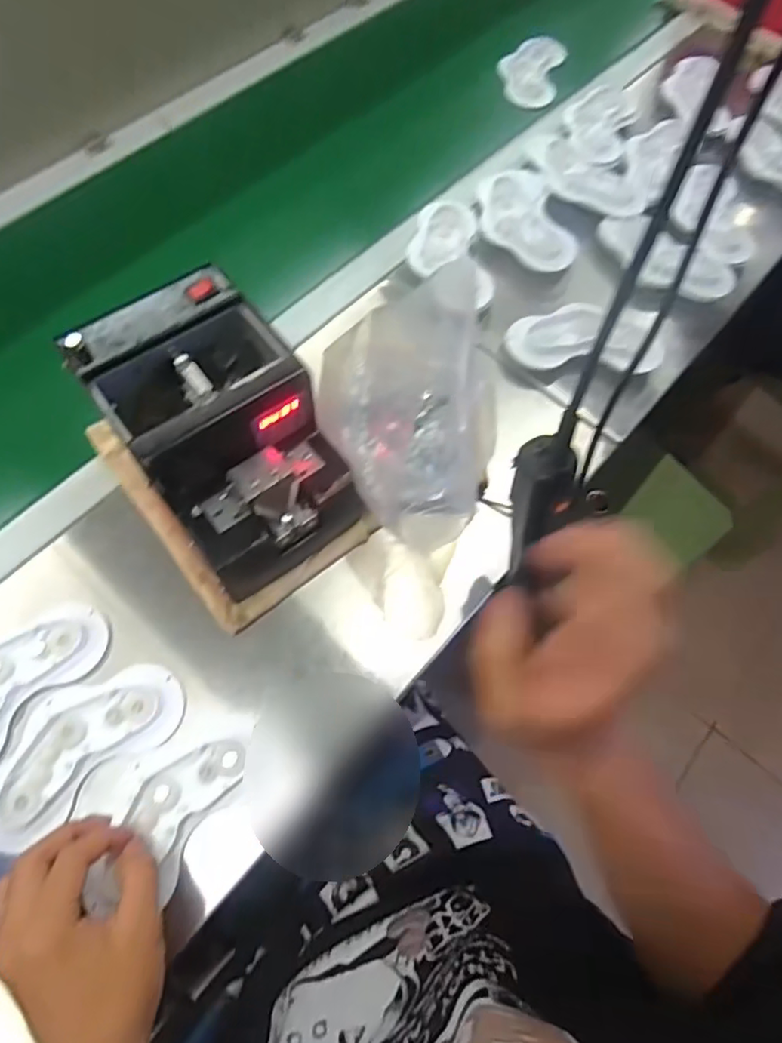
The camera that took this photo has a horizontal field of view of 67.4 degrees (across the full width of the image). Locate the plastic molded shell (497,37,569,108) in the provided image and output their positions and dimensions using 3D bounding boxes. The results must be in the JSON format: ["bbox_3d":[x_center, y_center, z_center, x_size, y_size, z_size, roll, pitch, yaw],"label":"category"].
[{"bbox_3d":[0.189,-0.614,0.792,0.083,0.016,0.138,17,66,4],"label":"plastic molded shell"}]

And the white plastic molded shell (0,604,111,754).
[{"bbox_3d":[-0.282,0.120,0.435,0.064,0.014,0.146,37,69,13],"label":"white plastic molded shell"}]

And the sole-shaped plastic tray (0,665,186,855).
[{"bbox_3d":[-0.229,0.156,0.424,0.147,0.013,0.081,-39,73,-18],"label":"sole-shaped plastic tray"}]

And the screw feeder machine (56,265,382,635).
[{"bbox_3d":[-0.132,-0.051,0.448,0.143,0.168,0.204,-35,72,-17],"label":"screw feeder machine"}]

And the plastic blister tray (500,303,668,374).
[{"bbox_3d":[0.193,-0.183,0.584,0.151,0.024,0.070,1,66,-3],"label":"plastic blister tray"}]

